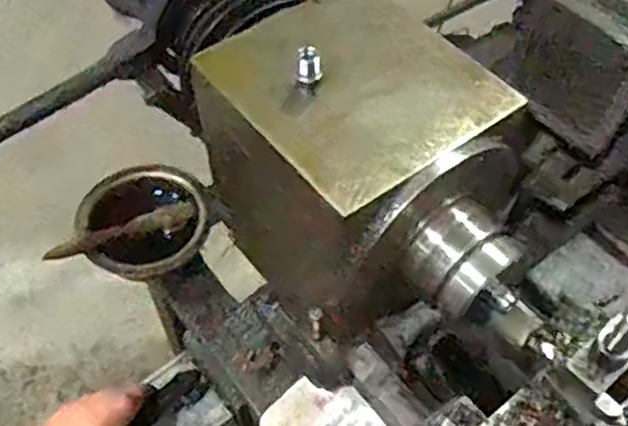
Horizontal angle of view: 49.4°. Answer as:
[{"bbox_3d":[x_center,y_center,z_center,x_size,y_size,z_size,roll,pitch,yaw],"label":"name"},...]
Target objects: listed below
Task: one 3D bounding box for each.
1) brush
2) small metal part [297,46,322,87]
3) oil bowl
[{"bbox_3d":[-0.192,0.019,0.687,0.149,0.023,0.020,-20,55,-30],"label":"brush"},{"bbox_3d":[-0.003,-0.094,0.439,0.015,0.026,0.011,-3,53,-2],"label":"small metal part"},{"bbox_3d":[-0.172,0.011,0.711,0.127,0.053,0.122,0,53,0],"label":"oil bowl"}]

